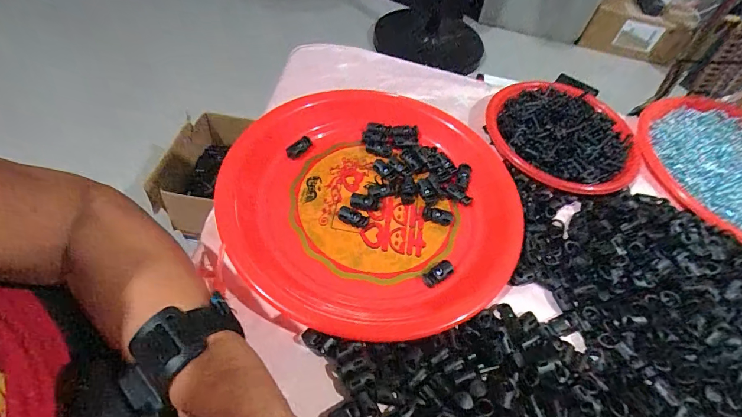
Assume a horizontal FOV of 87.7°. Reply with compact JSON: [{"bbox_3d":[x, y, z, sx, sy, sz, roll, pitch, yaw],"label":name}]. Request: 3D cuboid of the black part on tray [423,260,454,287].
[{"bbox_3d":[0.056,0.053,0.318,0.028,0.004,0.013,-26,61,-21],"label":"black part on tray"}]

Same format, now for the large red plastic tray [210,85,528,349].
[{"bbox_3d":[0.013,-0.022,0.350,0.245,0.020,0.283,27,57,14],"label":"large red plastic tray"}]

